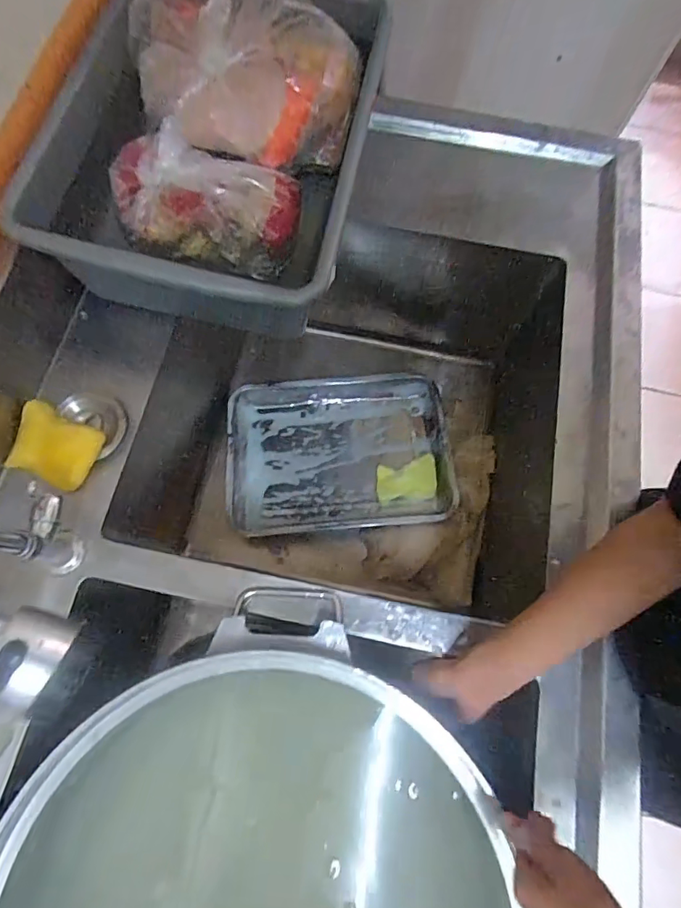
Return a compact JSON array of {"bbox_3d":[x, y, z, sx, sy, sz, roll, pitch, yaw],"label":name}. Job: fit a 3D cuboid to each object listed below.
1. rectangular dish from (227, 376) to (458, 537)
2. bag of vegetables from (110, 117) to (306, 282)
[{"bbox_3d":[-0.003,-0.007,0.820,0.386,0.061,0.280,-2,73,-2],"label":"rectangular dish"},{"bbox_3d":[-0.143,-0.282,0.504,0.200,0.110,0.113,6,73,0],"label":"bag of vegetables"}]

